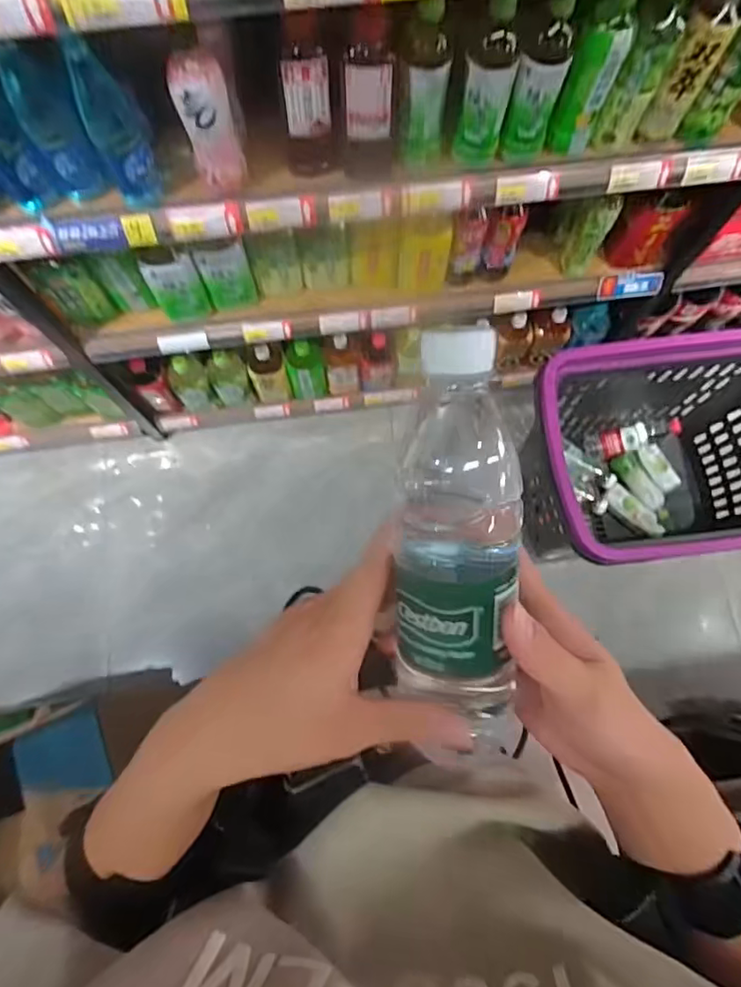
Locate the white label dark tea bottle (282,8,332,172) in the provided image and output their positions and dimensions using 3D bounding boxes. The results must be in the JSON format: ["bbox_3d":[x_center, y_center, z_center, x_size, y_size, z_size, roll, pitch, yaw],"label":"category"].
[{"bbox_3d":[-0.081,-0.493,0.707,0.059,0.209,0.068,-3,75,-1],"label":"white label dark tea bottle"}]

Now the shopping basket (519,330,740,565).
[{"bbox_3d":[0.633,-0.081,1.265,0.596,0.454,0.461,-8,75,-3],"label":"shopping basket"}]

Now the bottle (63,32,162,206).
[{"bbox_3d":[-0.310,-0.442,0.683,0.061,0.193,0.057,-29,77,-8],"label":"bottle"}]

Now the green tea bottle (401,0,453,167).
[{"bbox_3d":[0.070,-0.506,0.697,0.057,0.189,0.056,5,75,1],"label":"green tea bottle"}]

